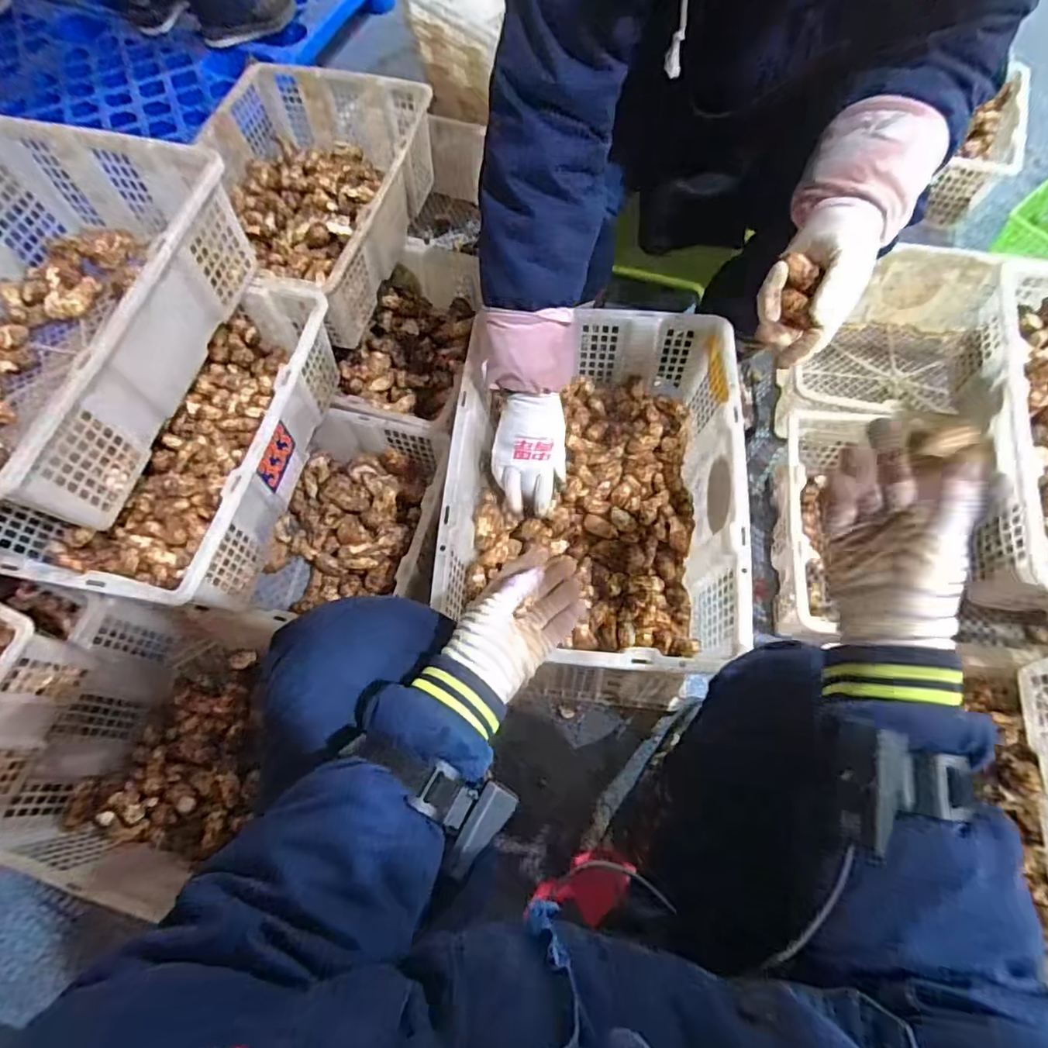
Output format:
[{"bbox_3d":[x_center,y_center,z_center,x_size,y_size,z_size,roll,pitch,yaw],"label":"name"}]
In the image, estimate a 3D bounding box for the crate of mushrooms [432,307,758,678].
[{"bbox_3d":[0.092,-0.062,0.784,0.354,0.152,0.450,5,67,4],"label":"crate of mushrooms"}]

